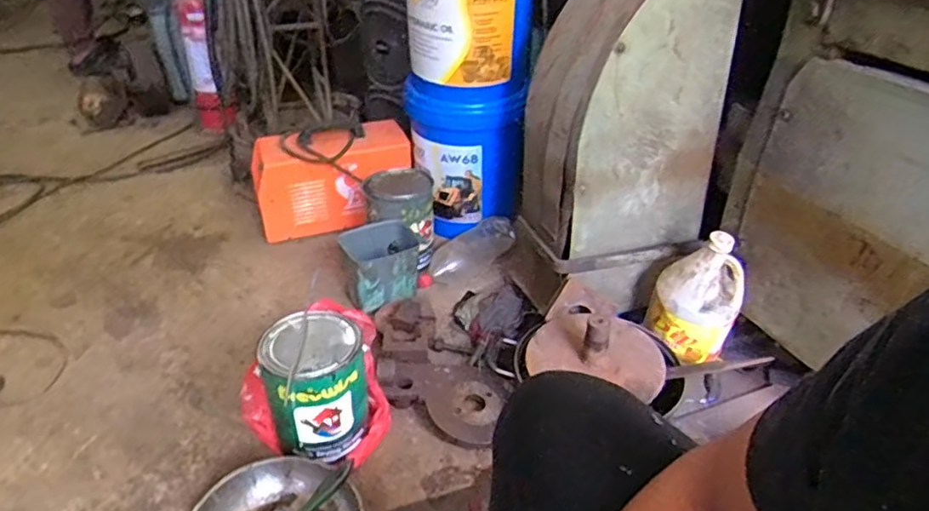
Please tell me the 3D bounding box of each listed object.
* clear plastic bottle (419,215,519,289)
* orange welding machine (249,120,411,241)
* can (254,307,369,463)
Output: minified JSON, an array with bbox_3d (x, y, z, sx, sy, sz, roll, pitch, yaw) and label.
[{"bbox_3d":[0.014,-0.001,1.483,0.084,0.071,0.297,22,37,31],"label":"clear plastic bottle"},{"bbox_3d":[-0.339,-0.189,1.616,0.392,0.243,0.128,-8,33,-15],"label":"orange welding machine"},{"bbox_3d":[-0.244,0.214,1.034,0.157,0.182,0.162,-5,32,-9],"label":"can"}]

